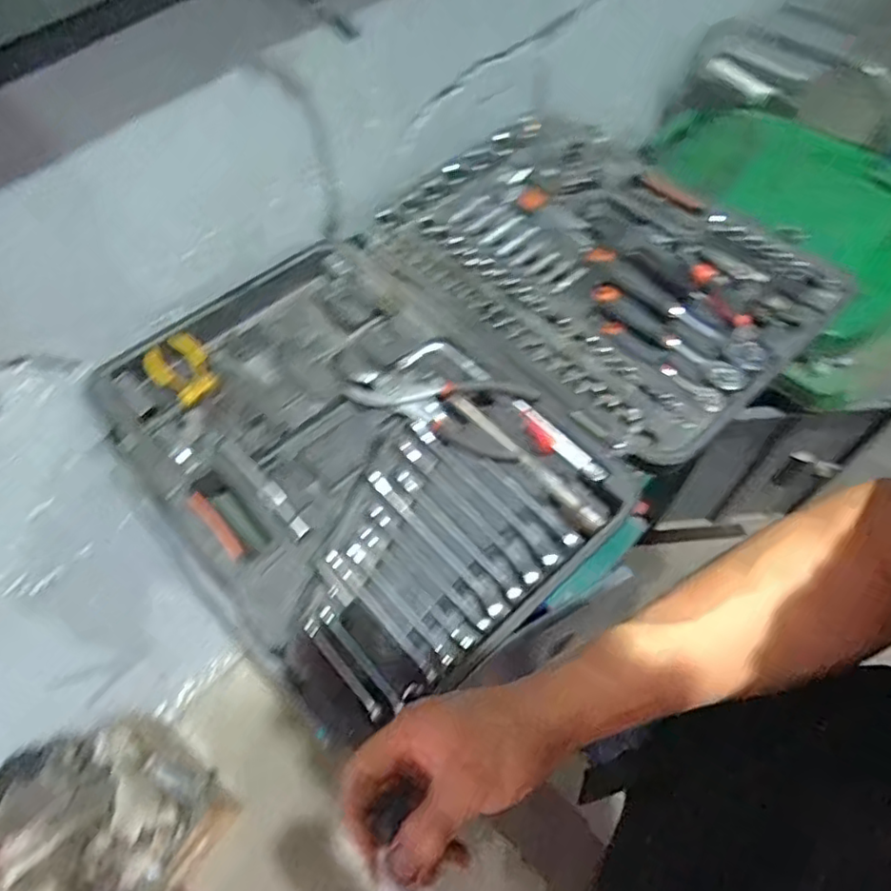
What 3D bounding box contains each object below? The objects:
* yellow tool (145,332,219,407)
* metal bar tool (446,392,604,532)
[{"bbox_3d":[-0.289,-0.086,0.677,0.060,0.028,0.093,-32,63,-15],"label":"yellow tool"},{"bbox_3d":[0.077,0.011,0.620,0.020,0.018,0.203,-38,64,-18],"label":"metal bar tool"}]

